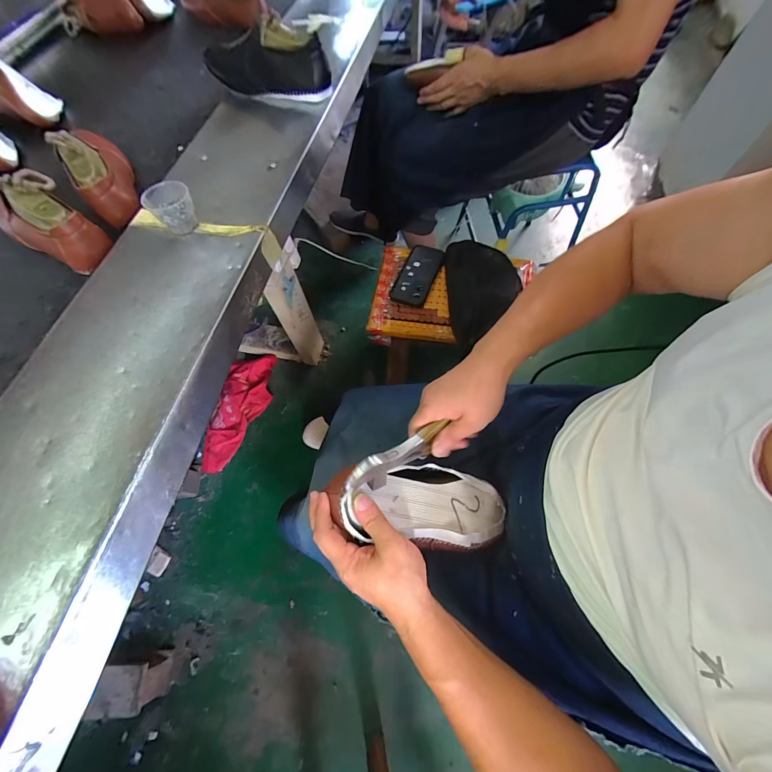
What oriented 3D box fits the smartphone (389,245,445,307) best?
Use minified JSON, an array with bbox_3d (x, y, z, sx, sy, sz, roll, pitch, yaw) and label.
[{"bbox_3d":[0.071,-0.257,0.760,0.081,0.016,0.173,21,69,11],"label":"smartphone"}]

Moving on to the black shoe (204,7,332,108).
[{"bbox_3d":[-0.229,-0.633,0.641,0.249,0.110,0.093,17,68,9],"label":"black shoe"}]

